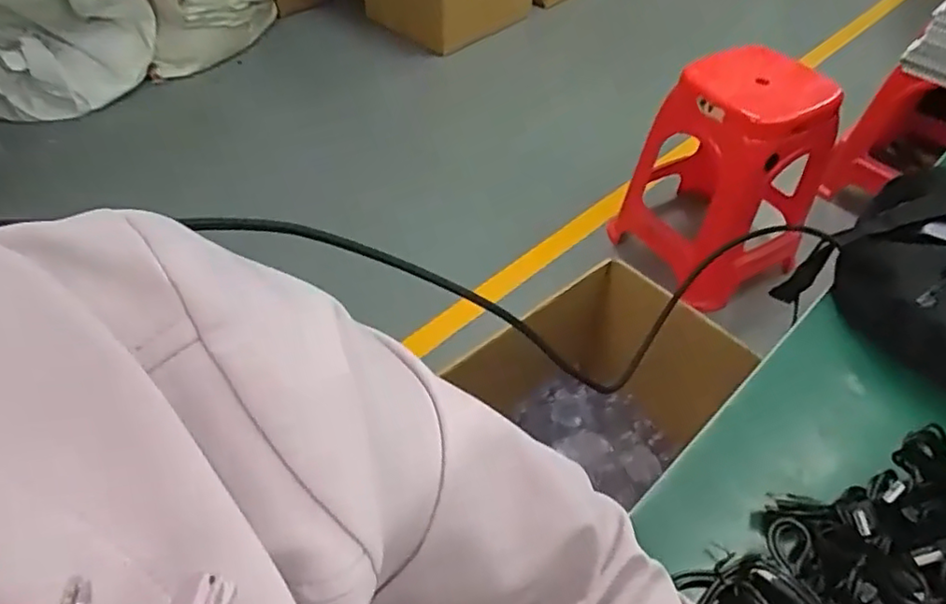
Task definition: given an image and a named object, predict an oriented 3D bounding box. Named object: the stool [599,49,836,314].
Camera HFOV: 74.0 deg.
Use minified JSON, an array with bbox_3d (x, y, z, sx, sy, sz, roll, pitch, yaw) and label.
[{"bbox_3d":[0.612,-0.305,1.510,0.393,0.506,0.341,33,54,23],"label":"stool"}]

